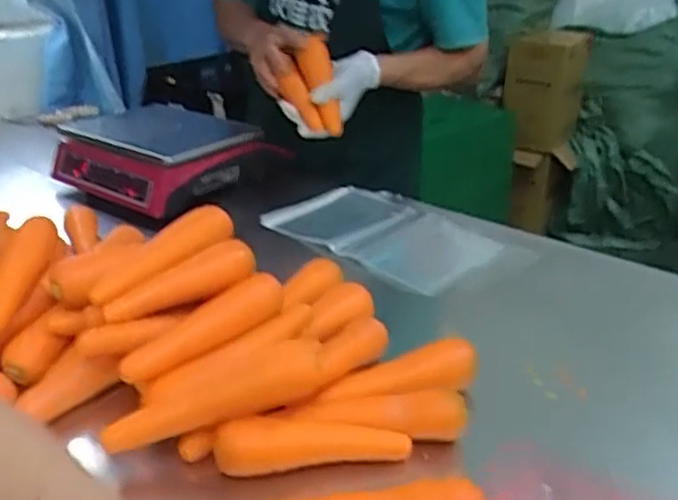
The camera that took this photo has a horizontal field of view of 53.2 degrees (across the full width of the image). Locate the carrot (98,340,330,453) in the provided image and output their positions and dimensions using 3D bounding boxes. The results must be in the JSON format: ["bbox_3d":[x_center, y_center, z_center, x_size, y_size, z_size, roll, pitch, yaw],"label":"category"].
[{"bbox_3d":[-0.109,0.134,0.601,0.196,0.040,0.040,-21,28,-1],"label":"carrot"}]

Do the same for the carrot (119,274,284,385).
[{"bbox_3d":[-0.133,0.082,0.693,0.187,0.047,0.043,-29,36,-18],"label":"carrot"}]

